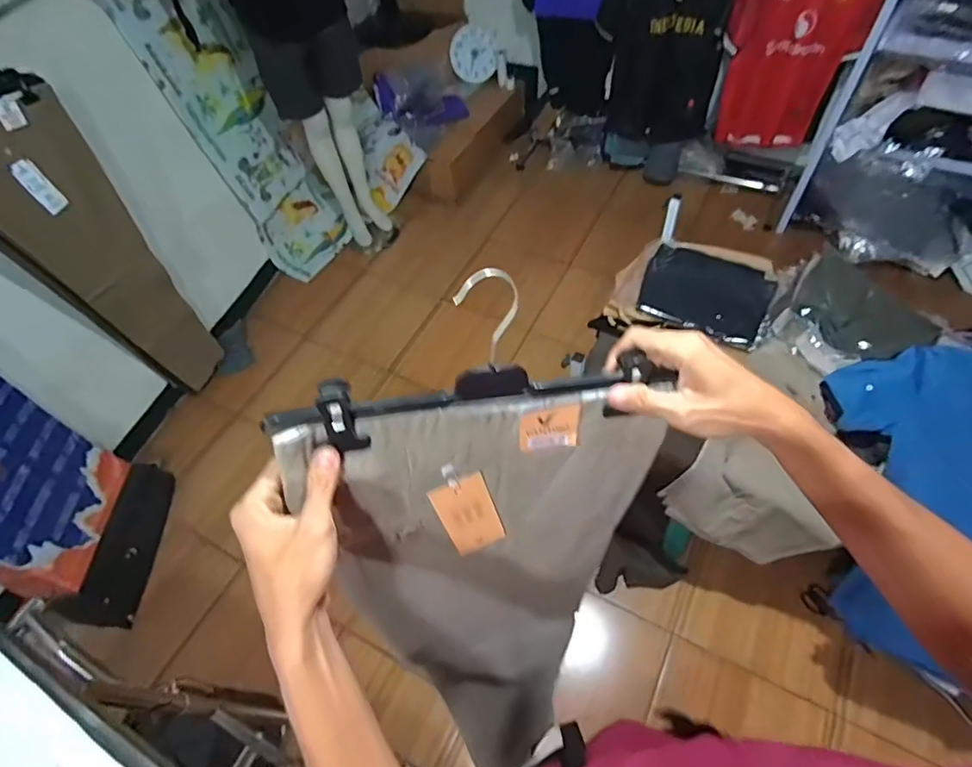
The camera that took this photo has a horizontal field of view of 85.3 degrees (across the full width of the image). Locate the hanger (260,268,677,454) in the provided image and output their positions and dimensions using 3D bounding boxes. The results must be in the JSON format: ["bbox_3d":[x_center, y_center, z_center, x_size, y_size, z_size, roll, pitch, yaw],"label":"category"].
[{"bbox_3d":[-0.005,-0.018,0.406,0.318,0.102,0.053,-10,54,-9],"label":"hanger"}]

